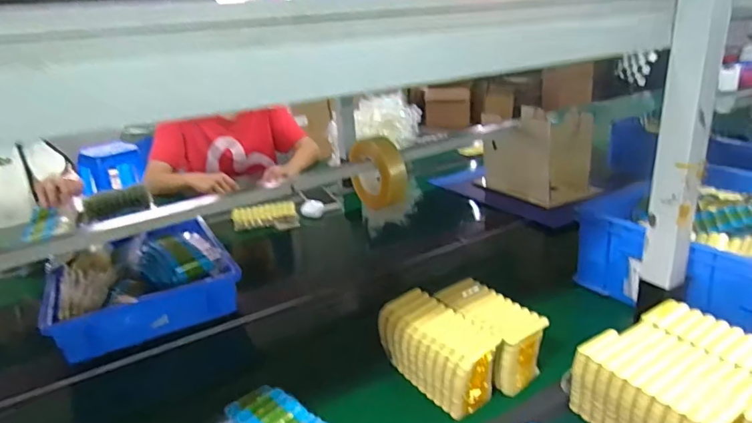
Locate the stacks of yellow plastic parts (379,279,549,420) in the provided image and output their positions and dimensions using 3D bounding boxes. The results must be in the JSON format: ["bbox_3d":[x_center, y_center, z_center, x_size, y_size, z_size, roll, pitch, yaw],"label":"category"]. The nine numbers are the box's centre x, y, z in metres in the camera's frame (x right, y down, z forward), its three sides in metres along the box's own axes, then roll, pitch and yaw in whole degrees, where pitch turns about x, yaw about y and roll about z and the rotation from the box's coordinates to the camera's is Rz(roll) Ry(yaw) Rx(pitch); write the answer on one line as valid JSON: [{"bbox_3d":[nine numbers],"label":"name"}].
[{"bbox_3d":[0.118,0.176,0.680,0.163,0.094,0.163,-17,25,-31],"label":"stacks of yellow plastic parts"}]

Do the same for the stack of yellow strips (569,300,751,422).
[{"bbox_3d":[0.358,0.202,0.572,0.186,0.082,0.160,-15,24,-26],"label":"stack of yellow strips"}]

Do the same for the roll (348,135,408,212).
[{"bbox_3d":[-0.001,-0.080,1.048,0.044,0.144,0.164,-18,26,-32],"label":"roll"}]

